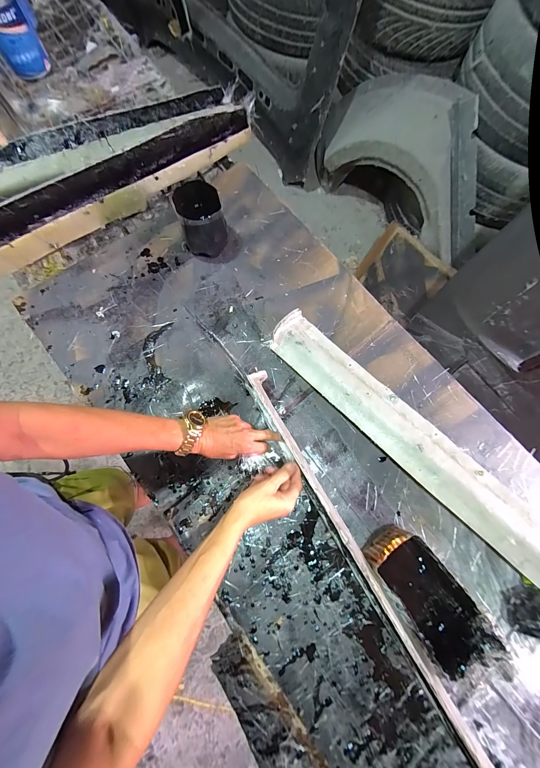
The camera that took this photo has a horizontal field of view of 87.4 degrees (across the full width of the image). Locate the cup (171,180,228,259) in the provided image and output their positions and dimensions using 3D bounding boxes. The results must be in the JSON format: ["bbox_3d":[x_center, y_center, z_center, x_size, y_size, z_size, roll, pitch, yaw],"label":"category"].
[{"bbox_3d":[-0.148,-0.354,0.634,0.092,0.126,0.098,0,78,-2],"label":"cup"}]

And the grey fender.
[{"bbox_3d":[0.578,-0.930,1.230,0.286,0.423,0.919,-37,82,-9],"label":"grey fender"}]

